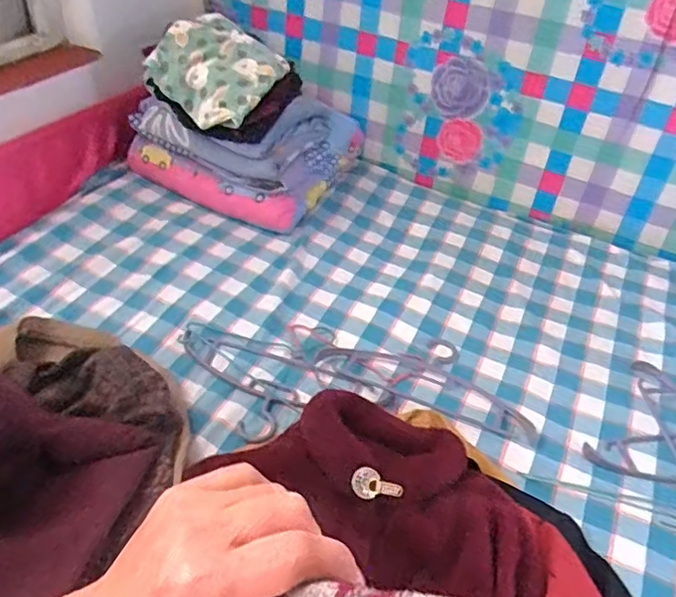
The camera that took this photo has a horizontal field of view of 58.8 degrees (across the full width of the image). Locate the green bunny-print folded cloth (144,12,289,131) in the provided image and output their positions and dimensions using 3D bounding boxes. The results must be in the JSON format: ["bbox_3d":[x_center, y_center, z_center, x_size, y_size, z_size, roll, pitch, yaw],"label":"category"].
[{"bbox_3d":[-0.258,-0.491,1.272,0.255,0.055,0.243,35,71,8],"label":"green bunny-print folded cloth"}]

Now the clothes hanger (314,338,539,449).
[{"bbox_3d":[0.170,0.136,1.094,0.395,0.016,0.177,18,42,14],"label":"clothes hanger"}]

